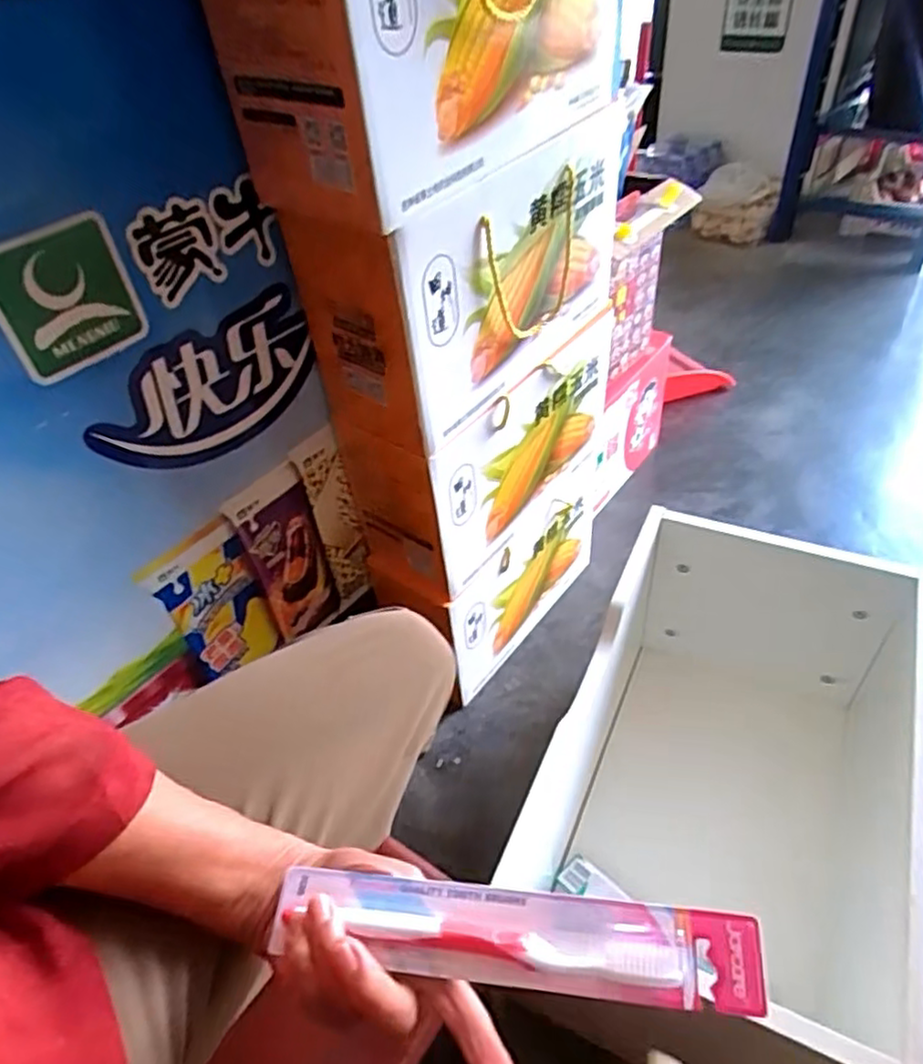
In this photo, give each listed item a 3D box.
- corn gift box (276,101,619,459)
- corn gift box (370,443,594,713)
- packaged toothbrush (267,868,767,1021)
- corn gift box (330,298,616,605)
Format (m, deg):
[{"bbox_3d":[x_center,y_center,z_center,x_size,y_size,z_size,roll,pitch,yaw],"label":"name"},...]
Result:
[{"bbox_3d":[0.012,-0.259,0.691,0.139,0.211,0.338,31,55,32],"label":"corn gift box"},{"bbox_3d":[0.058,0.045,0.993,0.131,0.239,0.366,31,55,32],"label":"corn gift box"},{"bbox_3d":[0.025,0.195,0.335,0.228,0.015,0.041,3,45,10],"label":"packaged toothbrush"},{"bbox_3d":[0.033,-0.111,0.848,0.139,0.223,0.336,31,55,32],"label":"corn gift box"}]

